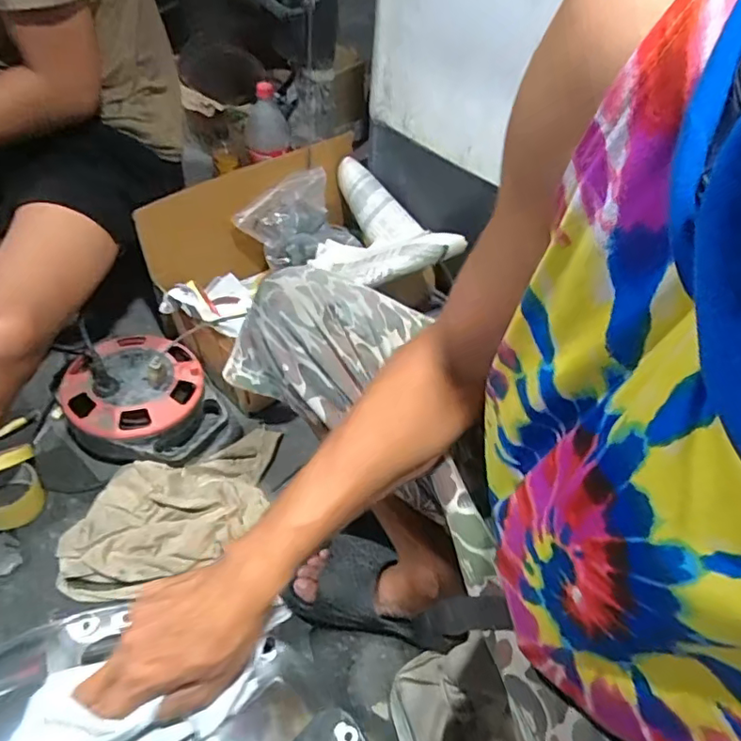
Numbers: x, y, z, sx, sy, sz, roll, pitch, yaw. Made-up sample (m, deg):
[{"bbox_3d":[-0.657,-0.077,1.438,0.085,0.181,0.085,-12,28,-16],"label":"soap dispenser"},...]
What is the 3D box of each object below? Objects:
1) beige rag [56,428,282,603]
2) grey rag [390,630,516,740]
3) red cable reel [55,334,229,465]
[{"bbox_3d":[-0.270,0.197,0.797,0.328,0.043,0.182,-19,54,-20],"label":"beige rag"},{"bbox_3d":[0.093,0.400,0.630,0.108,0.096,0.158,-9,52,-13],"label":"grey rag"},{"bbox_3d":[-0.356,0.047,0.869,0.208,0.105,0.239,-34,61,-29],"label":"red cable reel"}]

